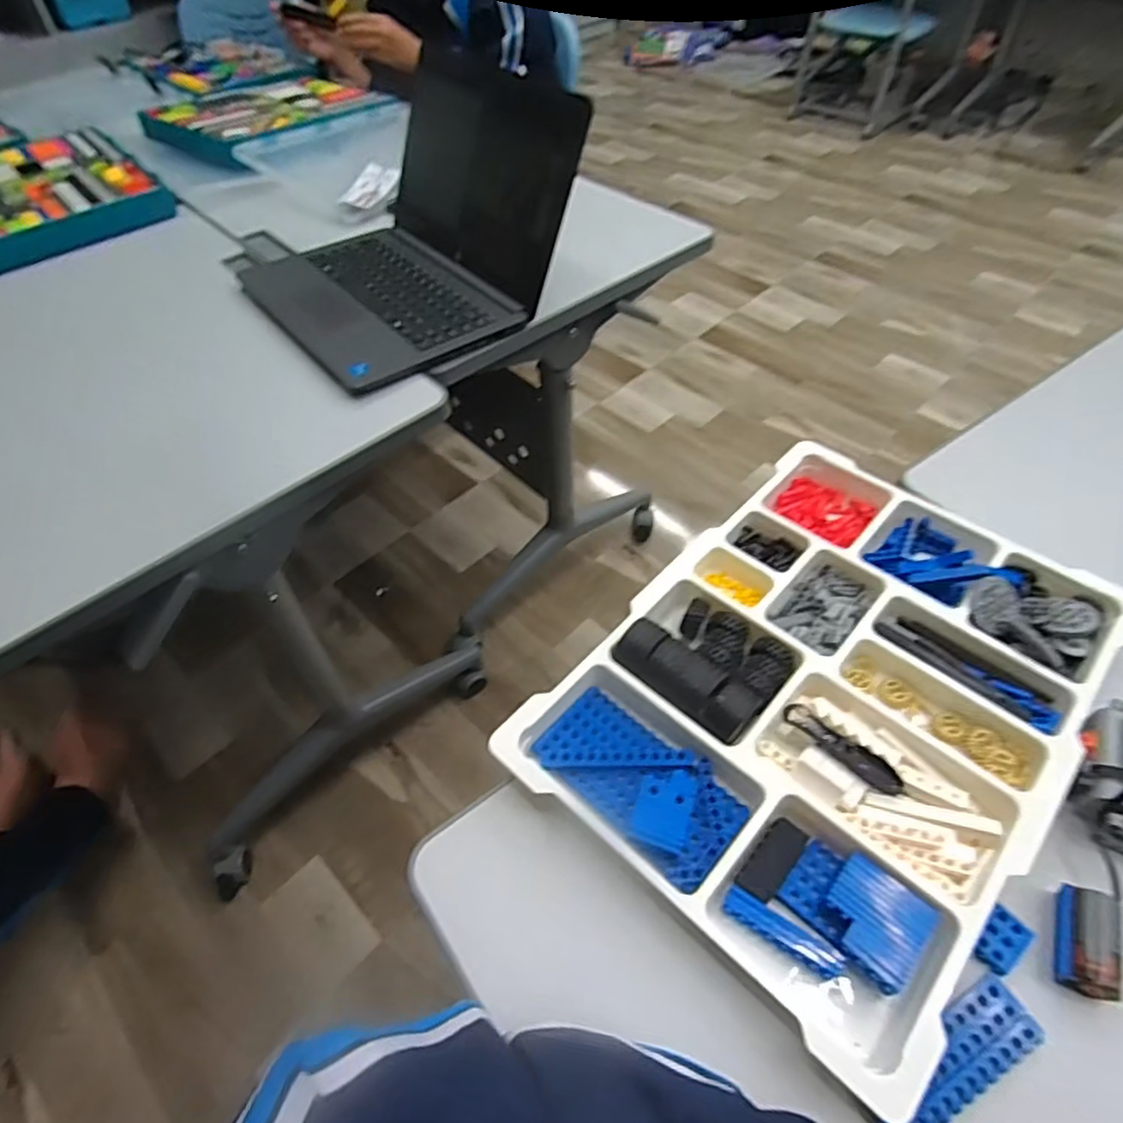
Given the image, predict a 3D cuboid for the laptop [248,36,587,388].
[{"bbox_3d":[-0.200,-0.390,0.743,0.299,0.191,0.319,-32,56,-23],"label":"laptop"}]

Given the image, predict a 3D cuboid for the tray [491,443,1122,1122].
[{"bbox_3d":[0.183,0.078,0.447,0.270,0.039,0.377,34,59,26],"label":"tray"}]

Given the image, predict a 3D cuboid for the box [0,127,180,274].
[{"bbox_3d":[-0.757,-0.544,0.978,0.264,0.042,0.364,-38,58,-26],"label":"box"}]

